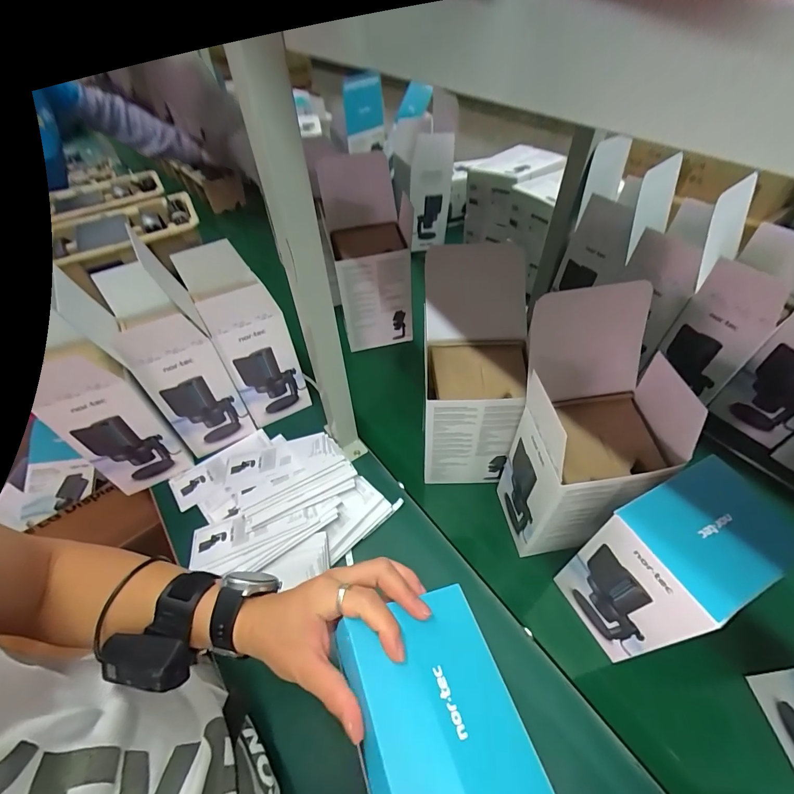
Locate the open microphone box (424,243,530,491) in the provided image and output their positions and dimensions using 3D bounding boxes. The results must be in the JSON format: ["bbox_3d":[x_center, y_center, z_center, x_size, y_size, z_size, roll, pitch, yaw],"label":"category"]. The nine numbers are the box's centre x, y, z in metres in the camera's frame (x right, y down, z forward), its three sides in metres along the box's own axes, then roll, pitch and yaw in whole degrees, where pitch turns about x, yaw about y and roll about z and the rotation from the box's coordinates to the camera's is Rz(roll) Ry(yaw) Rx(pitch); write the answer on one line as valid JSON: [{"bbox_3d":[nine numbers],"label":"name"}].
[{"bbox_3d":[0.126,-0.046,0.625,0.160,0.311,0.245,2,49,7],"label":"open microphone box"}]

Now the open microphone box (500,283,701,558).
[{"bbox_3d":[0.241,0.053,0.509,0.160,0.339,0.166,-8,48,-1],"label":"open microphone box"}]

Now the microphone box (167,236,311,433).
[{"bbox_3d":[-0.264,-0.103,0.702,0.109,0.293,0.153,-27,51,-17],"label":"microphone box"}]

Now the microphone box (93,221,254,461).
[{"bbox_3d":[-0.359,-0.056,0.658,0.117,0.293,0.173,-27,51,-17],"label":"microphone box"}]

